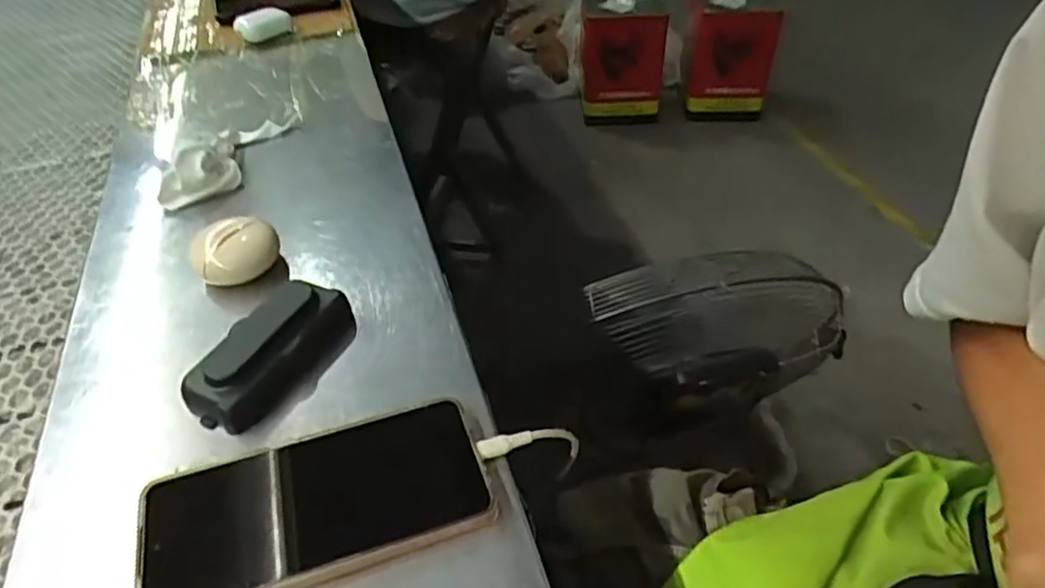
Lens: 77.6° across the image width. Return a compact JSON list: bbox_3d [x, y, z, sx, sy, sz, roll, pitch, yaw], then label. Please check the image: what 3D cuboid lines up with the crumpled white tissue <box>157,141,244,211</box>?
[{"bbox_3d":[-0.253,-0.094,0.506,0.063,0.031,0.033,-27,47,-23],"label":"crumpled white tissue"}]

